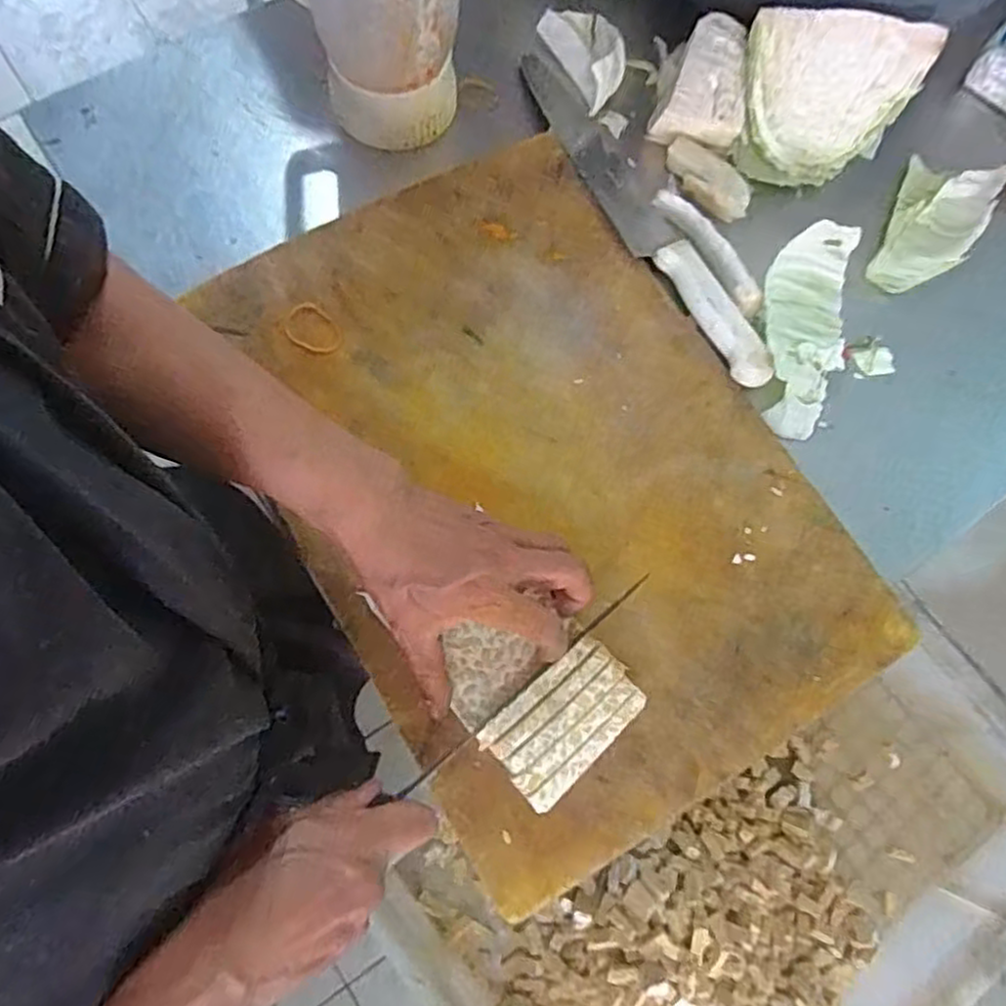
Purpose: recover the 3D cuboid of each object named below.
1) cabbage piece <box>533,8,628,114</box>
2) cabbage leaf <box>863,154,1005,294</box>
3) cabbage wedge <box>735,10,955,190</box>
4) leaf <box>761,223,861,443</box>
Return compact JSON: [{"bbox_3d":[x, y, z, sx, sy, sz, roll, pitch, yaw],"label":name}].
[{"bbox_3d":[0.072,-0.390,0.627,0.044,0.042,0.104,-27,77,-11],"label":"cabbage piece"},{"bbox_3d":[0.350,-0.225,0.597,0.069,0.035,0.122,26,74,4],"label":"cabbage leaf"},{"bbox_3d":[0.258,-0.334,0.606,0.139,0.119,0.075,-2,35,-3],"label":"cabbage wedge"},{"bbox_3d":[0.232,-0.134,0.567,0.068,0.031,0.169,11,73,-1],"label":"leaf"}]

